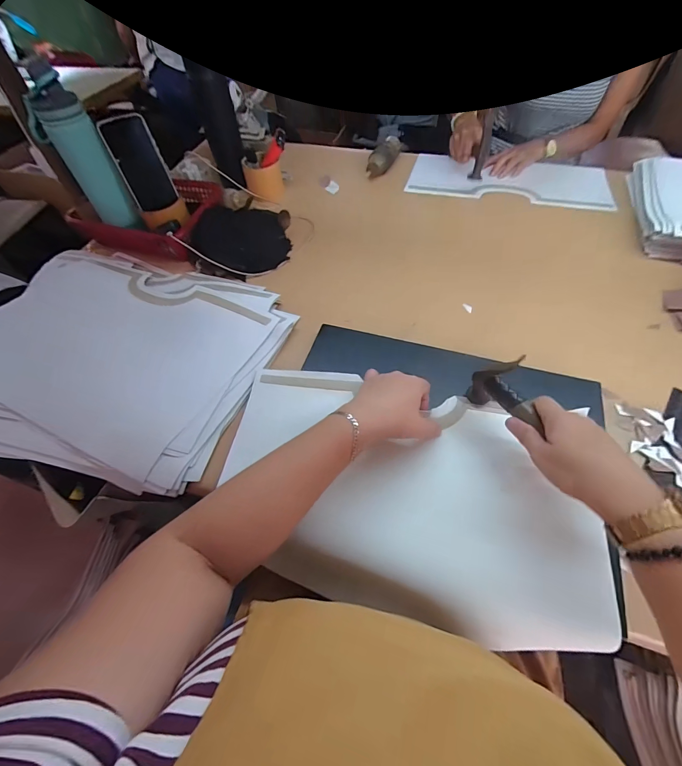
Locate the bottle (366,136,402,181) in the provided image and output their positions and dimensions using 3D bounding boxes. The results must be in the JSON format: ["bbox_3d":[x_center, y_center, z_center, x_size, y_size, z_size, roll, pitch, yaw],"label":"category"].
[{"bbox_3d":[0.101,-0.537,0.797,0.043,0.047,0.115,33,80,22],"label":"bottle"}]

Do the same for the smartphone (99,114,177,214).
[{"bbox_3d":[-0.359,-0.390,0.603,0.077,0.139,0.015,-19,44,-6],"label":"smartphone"}]

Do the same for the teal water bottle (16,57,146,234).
[{"bbox_3d":[-0.447,-0.388,0.584,0.084,0.228,0.085,-34,62,-17],"label":"teal water bottle"}]

